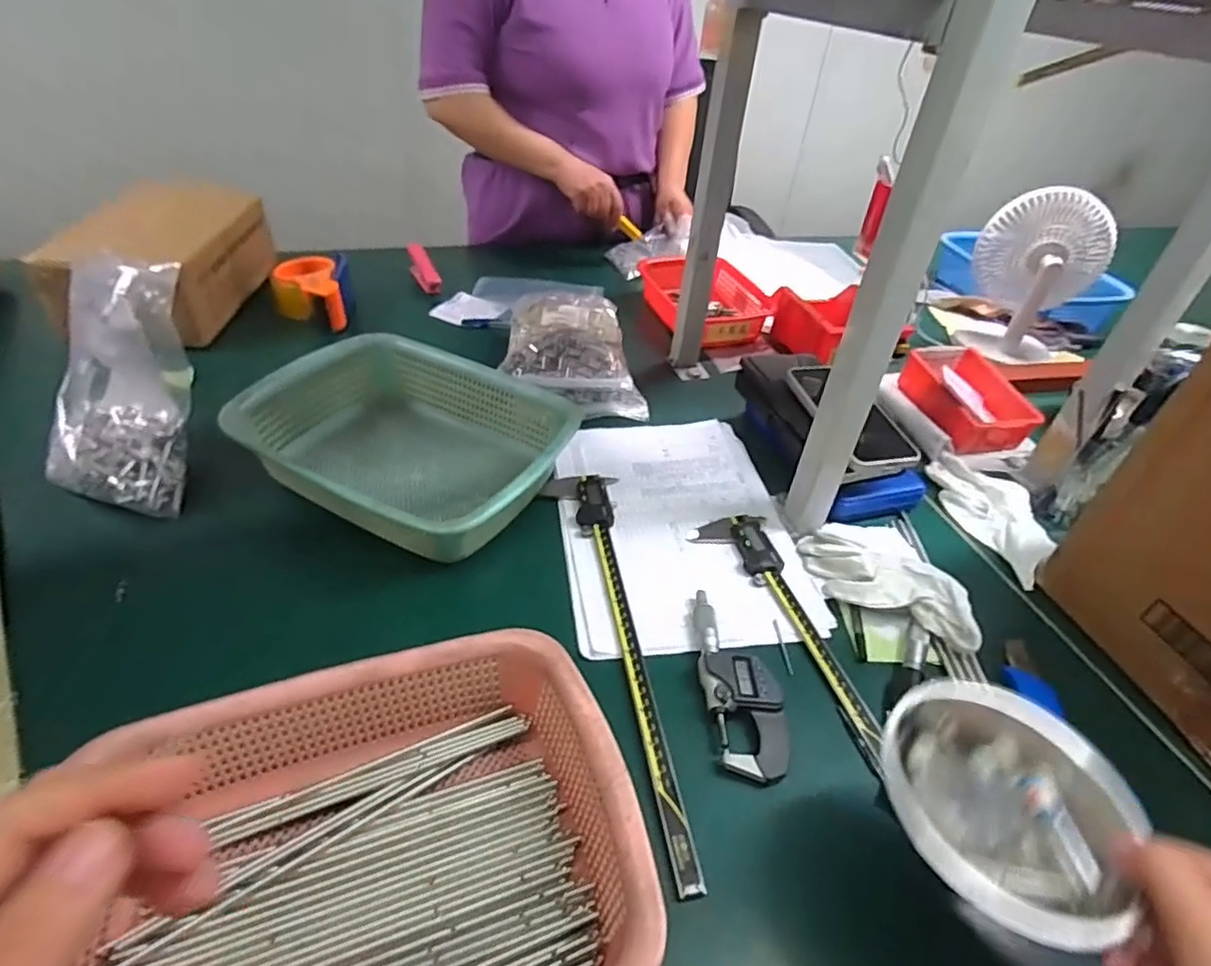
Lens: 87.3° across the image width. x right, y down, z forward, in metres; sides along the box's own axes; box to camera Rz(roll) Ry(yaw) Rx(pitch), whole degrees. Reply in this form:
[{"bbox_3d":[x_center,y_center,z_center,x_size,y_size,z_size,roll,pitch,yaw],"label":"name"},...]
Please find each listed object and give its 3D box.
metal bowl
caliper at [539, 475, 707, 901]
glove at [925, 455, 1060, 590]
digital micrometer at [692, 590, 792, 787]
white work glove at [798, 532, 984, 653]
[{"bbox_3d":[0.206,0.170,0.337,0.118,0.040,0.120,4,40,-3],"label":"metal bowl"},{"bbox_3d":[0.007,0.119,0.517,0.068,0.018,0.384,-4,41,-12],"label":"caliper"},{"bbox_3d":[0.406,0.029,0.663,0.076,0.031,0.168,-7,42,-16],"label":"glove"},{"bbox_3d":[0.100,0.149,0.490,0.056,0.020,0.158,-3,41,-11],"label":"digital micrometer"},{"bbox_3d":[0.245,0.087,0.557,0.164,0.045,0.061,34,47,29],"label":"white work glove"}]

